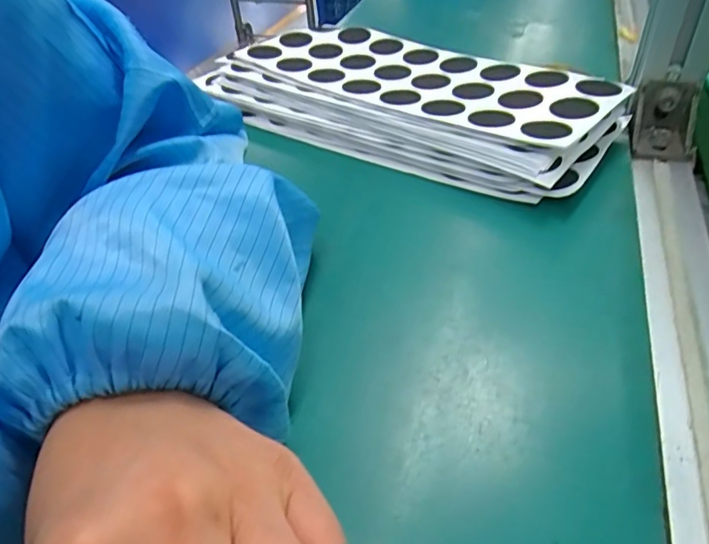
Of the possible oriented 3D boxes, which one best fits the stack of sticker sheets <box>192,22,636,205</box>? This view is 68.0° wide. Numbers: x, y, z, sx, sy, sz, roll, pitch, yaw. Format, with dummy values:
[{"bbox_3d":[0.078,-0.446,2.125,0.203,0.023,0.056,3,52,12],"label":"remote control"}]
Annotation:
[{"bbox_3d":[0.033,-0.134,0.406,0.300,0.044,0.126,24,51,29],"label":"stack of sticker sheets"}]

